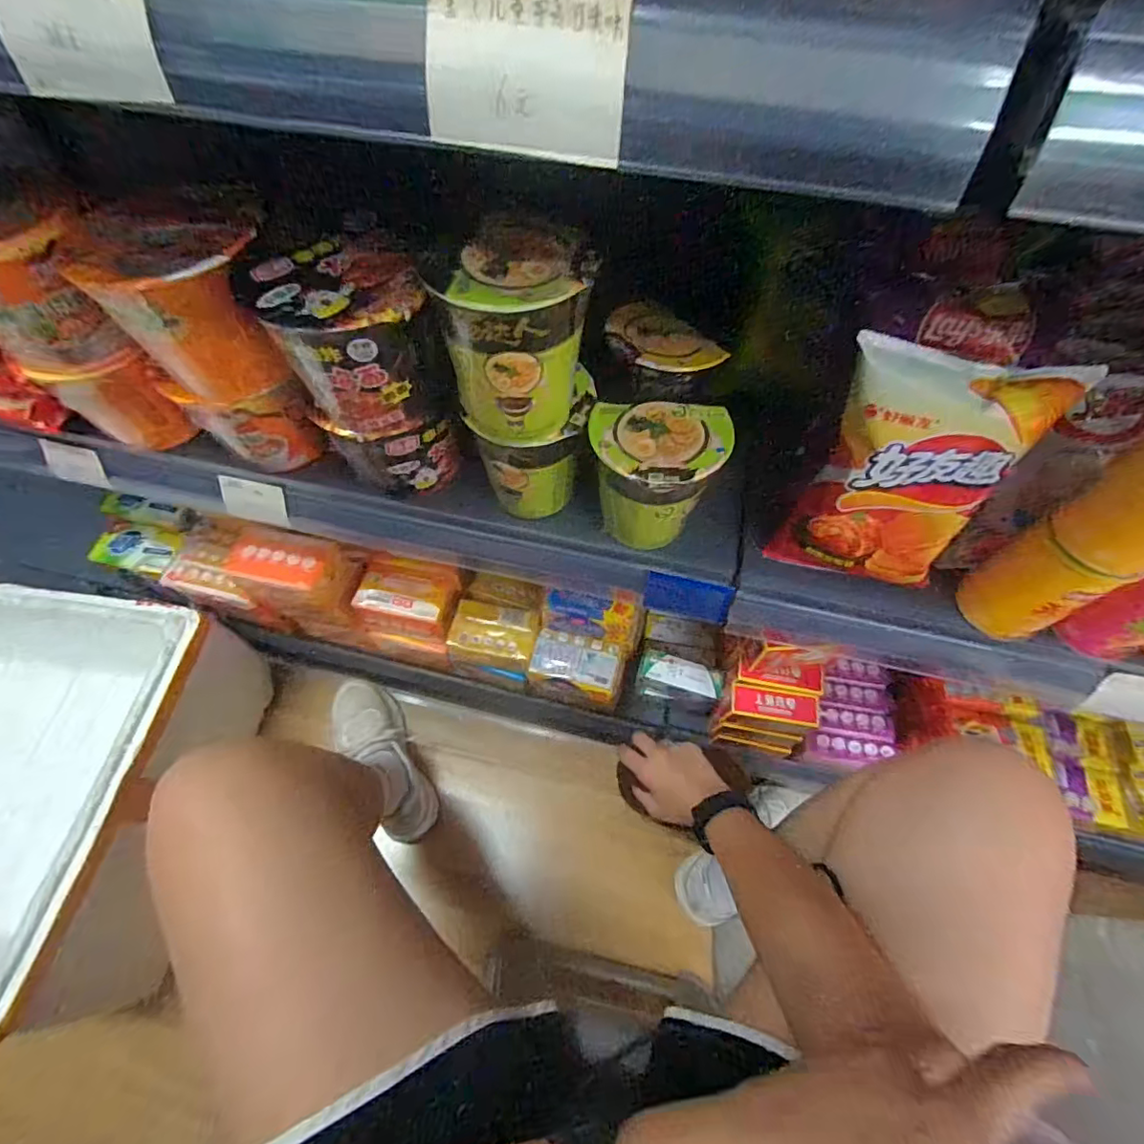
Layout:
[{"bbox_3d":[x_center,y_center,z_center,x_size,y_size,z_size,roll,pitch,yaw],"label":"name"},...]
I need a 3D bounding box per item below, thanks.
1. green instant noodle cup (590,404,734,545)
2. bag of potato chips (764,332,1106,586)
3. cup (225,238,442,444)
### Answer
[{"bbox_3d":[0.068,-0.073,0.448,0.101,0.106,0.082,-2,61,-1],"label":"green instant noodle cup"},{"bbox_3d":[0.247,-0.069,0.401,0.129,0.187,0.050,13,47,8],"label":"bag of potato chips"},{"bbox_3d":[-0.153,-0.157,0.384,0.099,0.121,0.094,0,61,0],"label":"cup"}]

